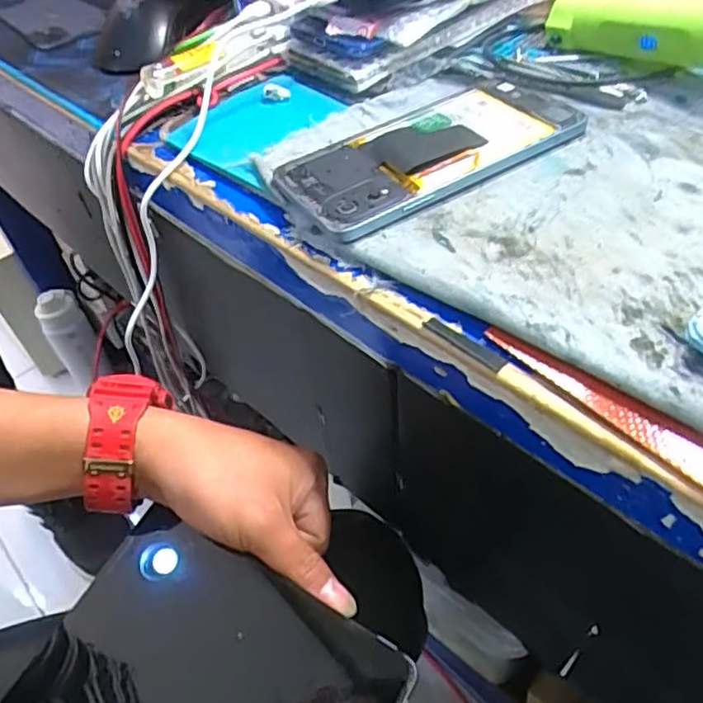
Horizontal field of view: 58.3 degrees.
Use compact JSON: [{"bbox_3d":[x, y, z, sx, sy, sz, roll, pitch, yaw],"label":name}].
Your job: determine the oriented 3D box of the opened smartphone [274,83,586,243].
[{"bbox_3d":[0.043,-0.112,0.347,0.165,0.008,0.085,-29,50,-19],"label":"opened smartphone"}]

